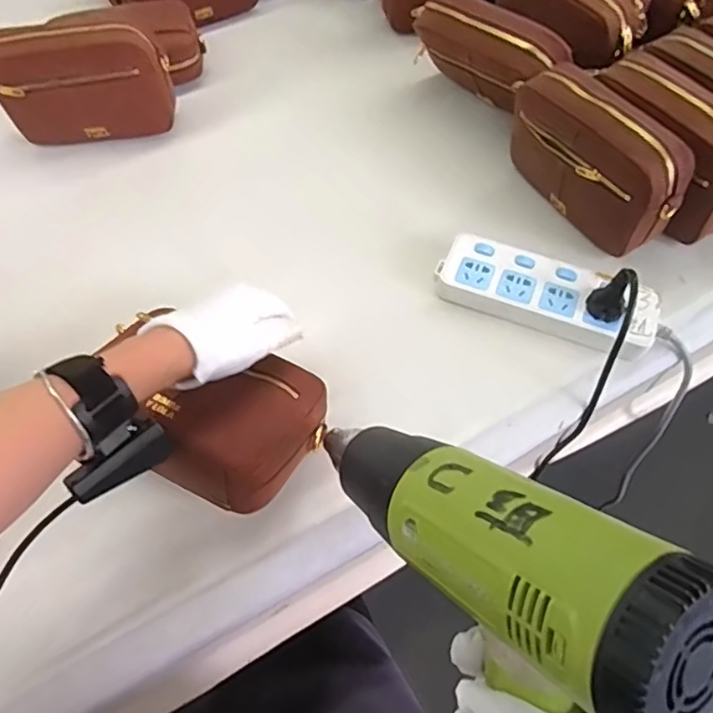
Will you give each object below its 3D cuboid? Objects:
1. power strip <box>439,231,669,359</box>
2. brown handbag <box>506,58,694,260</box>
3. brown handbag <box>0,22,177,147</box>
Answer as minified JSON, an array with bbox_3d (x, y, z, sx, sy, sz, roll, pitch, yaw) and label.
[{"bbox_3d":[0.186,-0.061,0.566,0.205,0.031,0.078,24,61,15],"label":"power strip"},{"bbox_3d":[0.237,-0.199,0.590,0.060,0.114,0.195,-24,60,-13],"label":"brown handbag"},{"bbox_3d":[-0.317,-0.315,0.673,0.196,0.132,0.050,-5,58,-2],"label":"brown handbag"}]

